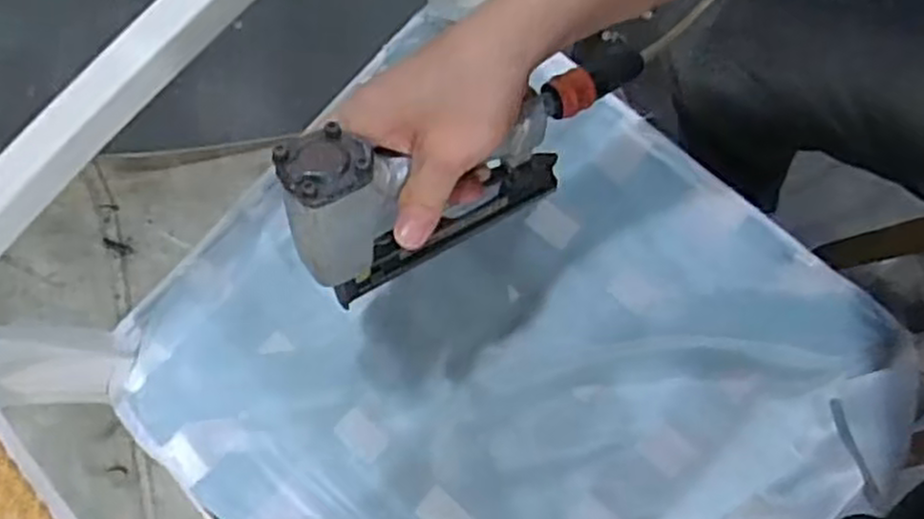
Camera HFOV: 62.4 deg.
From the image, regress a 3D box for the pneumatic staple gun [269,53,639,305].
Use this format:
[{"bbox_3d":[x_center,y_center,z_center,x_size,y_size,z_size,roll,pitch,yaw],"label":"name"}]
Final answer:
[{"bbox_3d":[0.000,-0.055,0.489,0.257,0.121,0.061,-22,75,-33],"label":"pneumatic staple gun"}]

